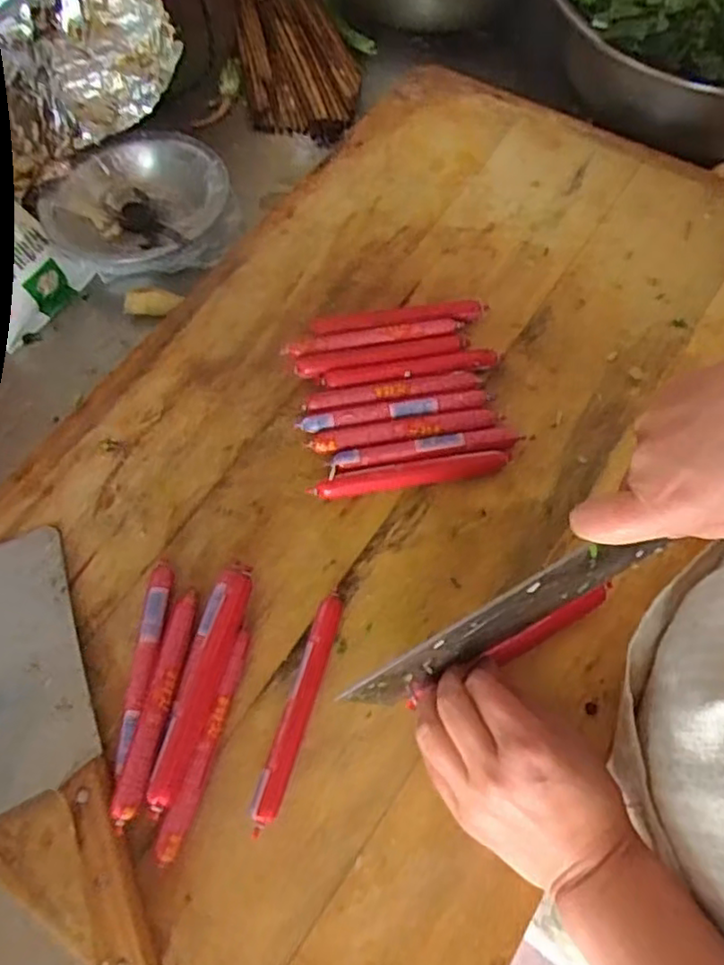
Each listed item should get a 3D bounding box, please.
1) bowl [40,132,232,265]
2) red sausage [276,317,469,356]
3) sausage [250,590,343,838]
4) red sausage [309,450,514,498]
[{"bbox_3d":[-0.212,-0.270,0.637,0.164,0.043,0.145,-11,65,-4],"label":"bowl"},{"bbox_3d":[0.010,-0.112,0.522,0.140,0.017,0.017,-9,65,-3],"label":"red sausage"},{"bbox_3d":[-0.038,0.137,0.405,0.016,0.018,0.137,15,66,8],"label":"sausage"},{"bbox_3d":[0.035,-0.004,0.468,0.136,0.014,0.015,-9,65,-3],"label":"red sausage"}]

